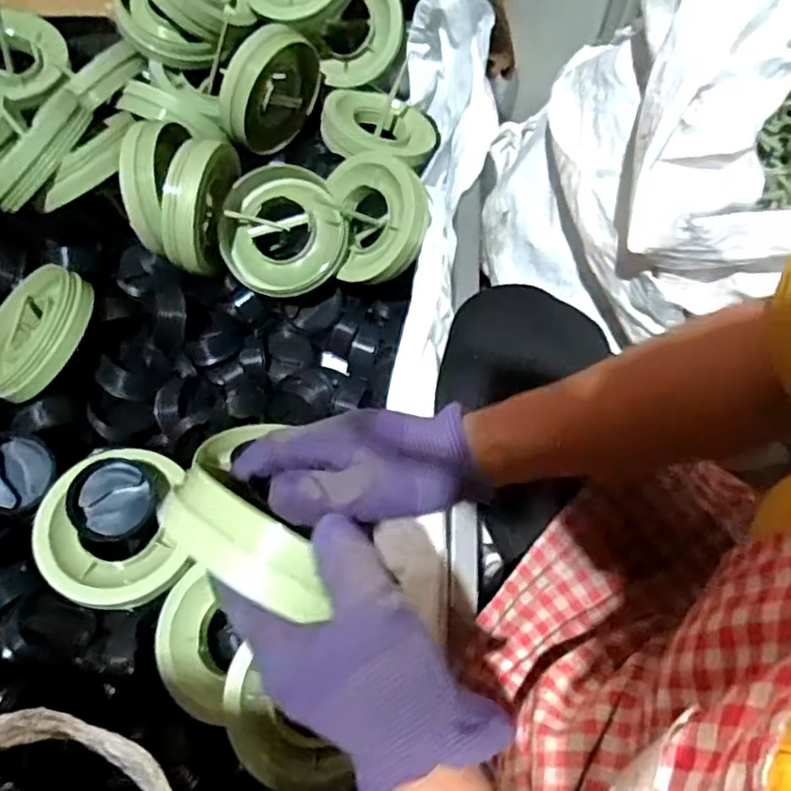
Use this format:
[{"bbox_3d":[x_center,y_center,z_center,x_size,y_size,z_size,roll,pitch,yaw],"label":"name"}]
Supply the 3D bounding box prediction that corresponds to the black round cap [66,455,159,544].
[{"bbox_3d":[-0.240,0.089,0.559,0.066,0.024,0.070,0,64,0],"label":"black round cap"}]

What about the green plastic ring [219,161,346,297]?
[{"bbox_3d":[-0.117,-0.172,0.692,0.127,0.043,0.129,0,96,-4],"label":"green plastic ring"}]

